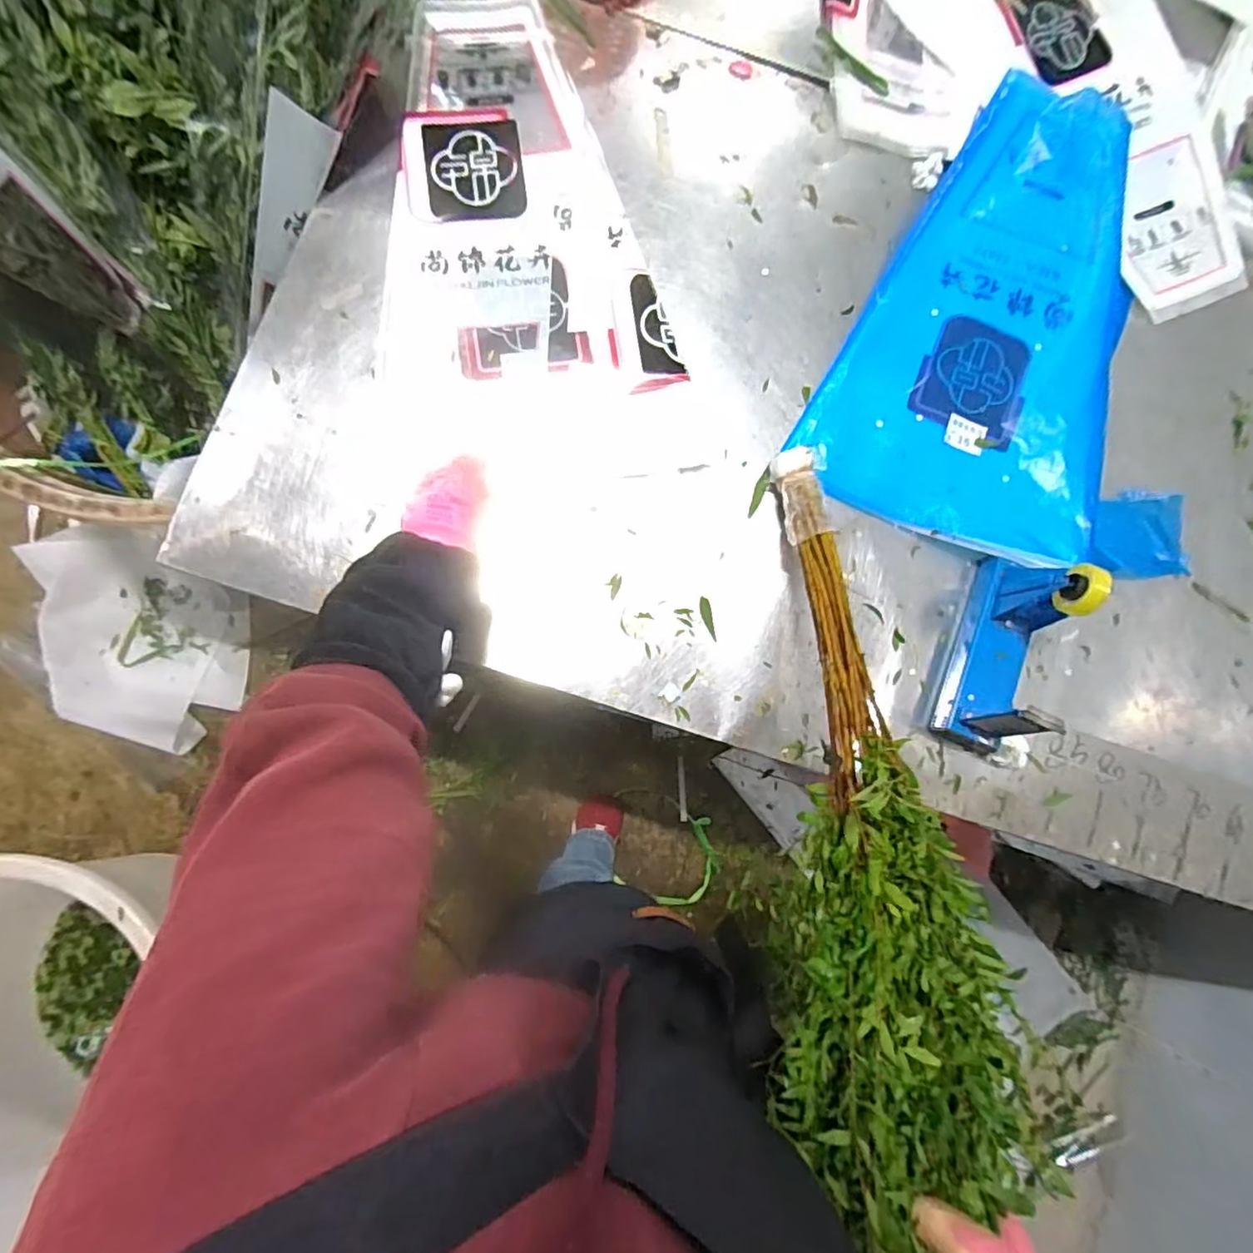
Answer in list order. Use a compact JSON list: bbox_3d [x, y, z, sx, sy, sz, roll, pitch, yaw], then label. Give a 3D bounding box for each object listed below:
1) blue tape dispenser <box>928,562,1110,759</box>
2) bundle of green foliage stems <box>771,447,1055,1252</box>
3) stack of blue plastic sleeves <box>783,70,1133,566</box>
[{"bbox_3d":[0.386,0.025,0.598,0.067,0.121,0.199,22,83,1],"label":"blue tape dispenser"},{"bbox_3d":[0.178,0.120,0.474,0.151,0.120,0.629,2,61,-2],"label":"bundle of green foliage stems"},{"bbox_3d":[0.423,-0.366,0.691,0.316,0.024,0.560,21,83,1],"label":"stack of blue plastic sleeves"}]

